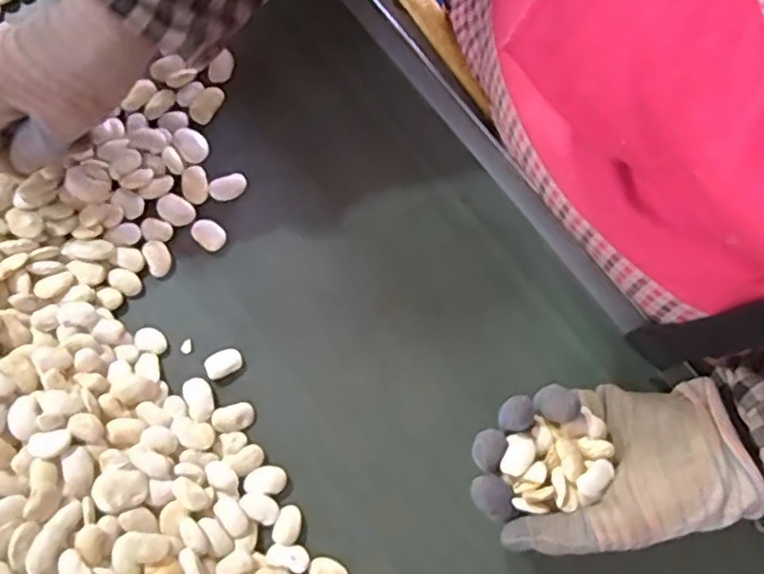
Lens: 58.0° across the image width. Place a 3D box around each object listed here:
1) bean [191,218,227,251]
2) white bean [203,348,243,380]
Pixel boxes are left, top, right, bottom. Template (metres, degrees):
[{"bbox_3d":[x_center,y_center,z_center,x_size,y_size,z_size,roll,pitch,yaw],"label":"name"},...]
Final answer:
[{"bbox_3d":[-0.114,-0.035,0.453,0.024,0.006,0.018,41,80,7],"label":"bean"},{"bbox_3d":[-0.100,0.048,0.434,0.023,0.004,0.016,-21,79,-6],"label":"white bean"}]

